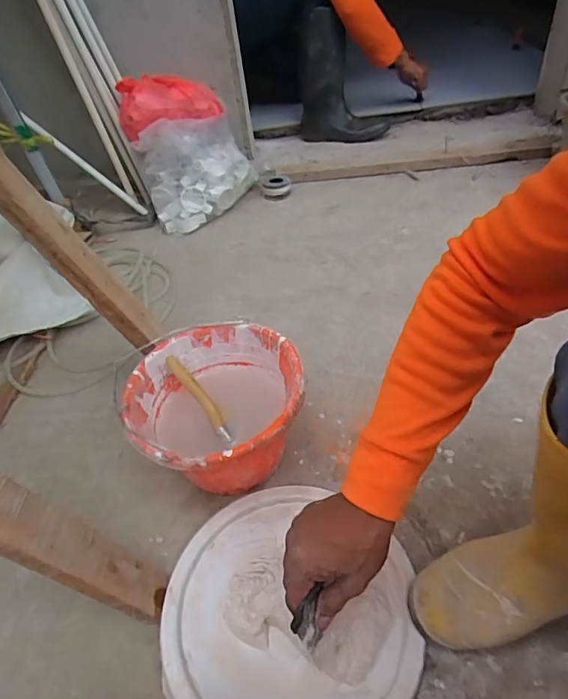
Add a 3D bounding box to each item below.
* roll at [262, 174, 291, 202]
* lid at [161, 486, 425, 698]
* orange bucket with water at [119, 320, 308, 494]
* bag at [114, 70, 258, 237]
[{"bbox_3d":[-0.020,-0.473,1.341,0.083,0.039,0.099,-1,44,5],"label":"roll"},{"bbox_3d":[0.009,0.294,0.535,0.288,0.024,0.270,-3,44,3],"label":"lid"},{"bbox_3d":[-0.089,0.092,0.652,0.235,0.132,0.240,-3,44,3],"label":"orange bucket with water"},{"bbox_3d":[-0.238,-0.532,1.230,0.318,0.307,0.264,-19,44,-11],"label":"bag"}]

